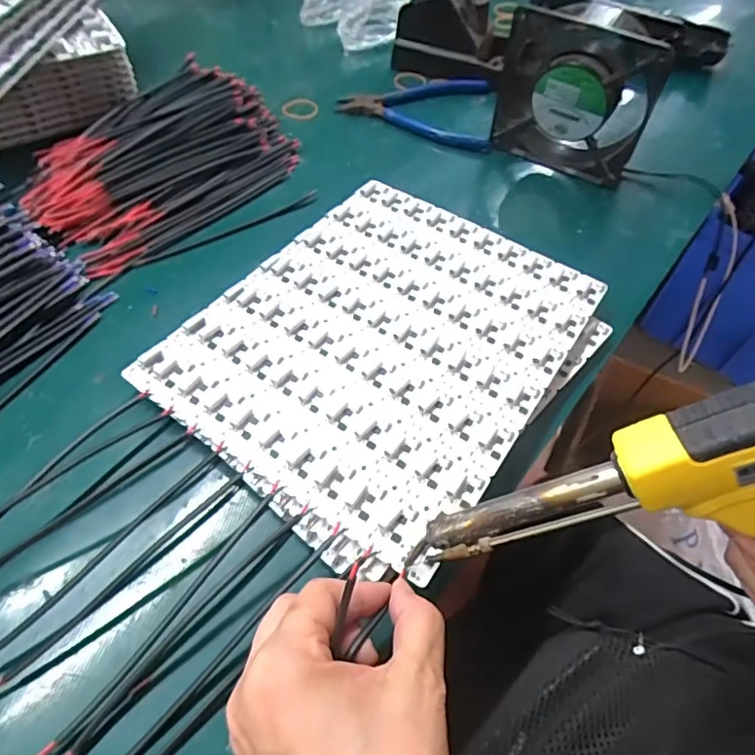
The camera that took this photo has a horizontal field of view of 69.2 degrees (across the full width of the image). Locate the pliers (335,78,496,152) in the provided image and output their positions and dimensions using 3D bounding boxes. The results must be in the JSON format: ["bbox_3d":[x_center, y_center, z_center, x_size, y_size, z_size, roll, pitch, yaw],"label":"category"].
[{"bbox_3d":[0.036,-0.260,0.527,0.146,0.014,0.105,7,56,1],"label":"pliers"}]

